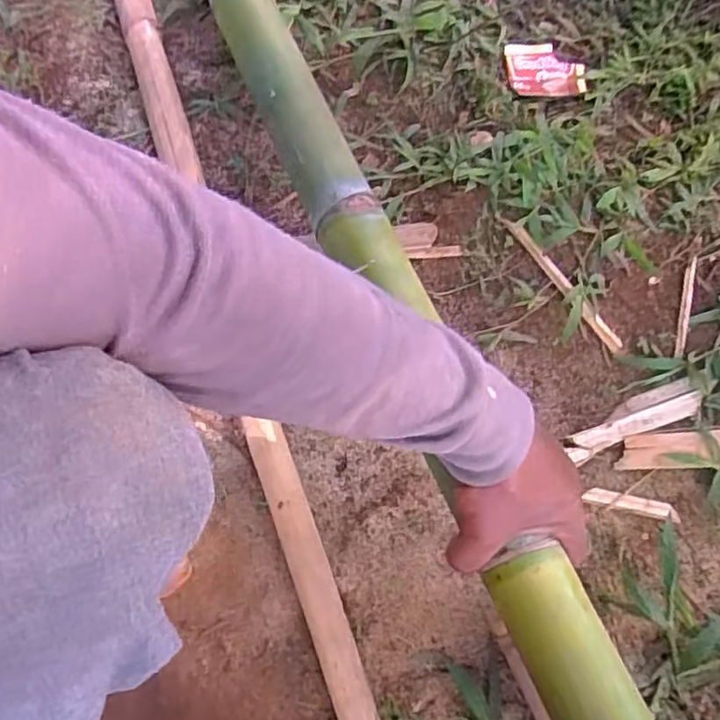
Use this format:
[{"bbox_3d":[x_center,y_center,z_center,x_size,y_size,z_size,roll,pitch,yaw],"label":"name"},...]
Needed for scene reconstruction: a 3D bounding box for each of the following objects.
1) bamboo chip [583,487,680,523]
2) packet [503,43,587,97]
[{"bbox_3d":[0.244,0.129,0.598,0.083,0.004,0.015,12,69,4],"label":"bamboo chip"},{"bbox_3d":[0.207,-0.327,0.751,0.088,0.011,0.076,-3,69,-2],"label":"packet"}]

